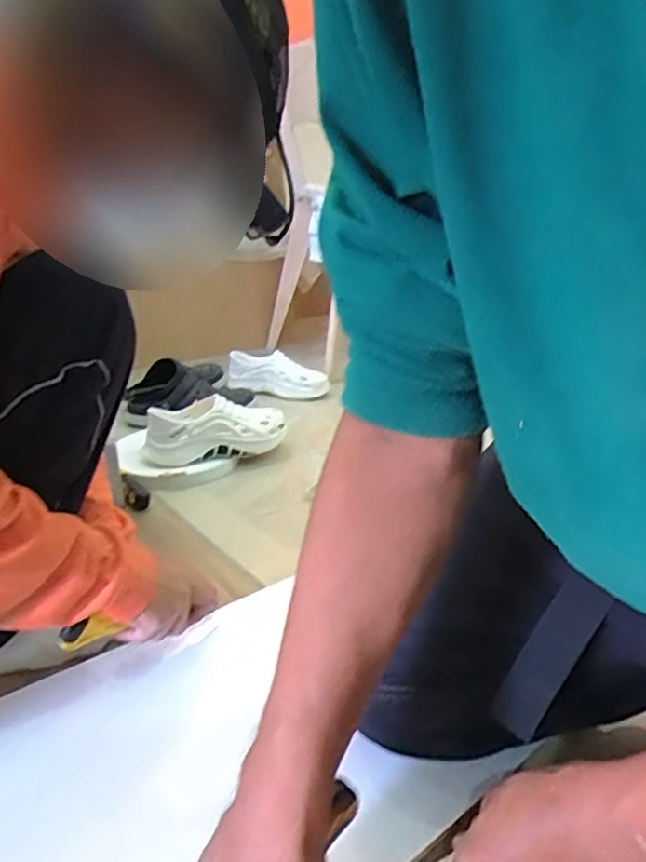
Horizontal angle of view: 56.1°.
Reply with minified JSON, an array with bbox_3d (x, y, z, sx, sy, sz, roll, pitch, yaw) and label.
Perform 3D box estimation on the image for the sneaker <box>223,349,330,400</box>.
[{"bbox_3d":[-0.116,-0.130,1.501,0.254,0.100,0.087,9,23,22],"label":"sneaker"}]

